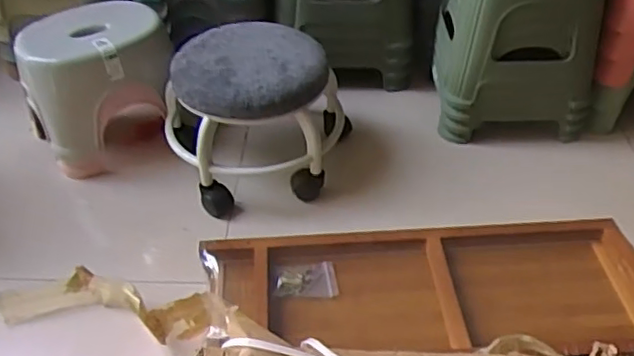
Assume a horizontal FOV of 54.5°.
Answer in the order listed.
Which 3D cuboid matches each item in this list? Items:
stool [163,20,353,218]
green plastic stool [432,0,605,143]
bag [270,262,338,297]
[{"bbox_3d":[-0.110,-0.122,1.183,0.337,0.246,0.281,-13,42,-12],"label":"stool"},{"bbox_3d":[0.398,-0.284,1.244,0.287,0.362,0.242,-1,41,0],"label":"green plastic stool"},{"bbox_3d":[-0.018,0.153,0.926,0.096,0.019,0.061,-7,41,-6],"label":"bag"}]

